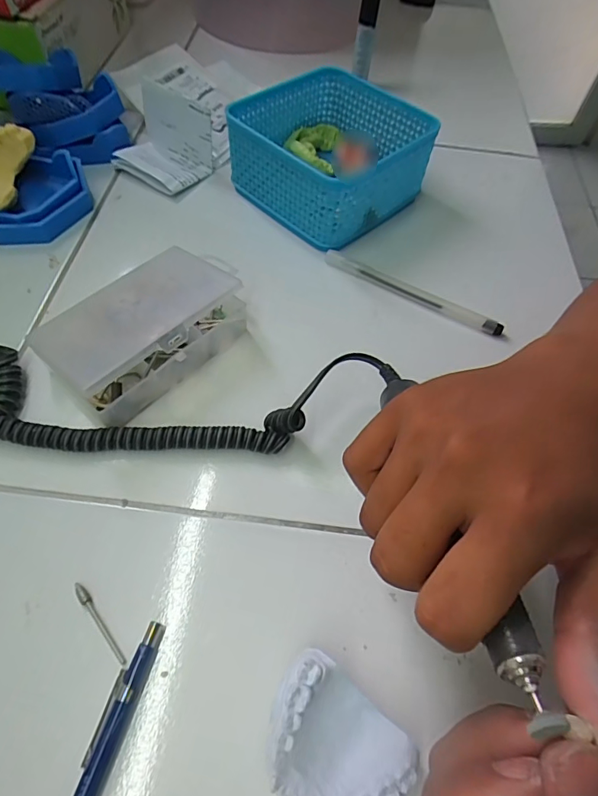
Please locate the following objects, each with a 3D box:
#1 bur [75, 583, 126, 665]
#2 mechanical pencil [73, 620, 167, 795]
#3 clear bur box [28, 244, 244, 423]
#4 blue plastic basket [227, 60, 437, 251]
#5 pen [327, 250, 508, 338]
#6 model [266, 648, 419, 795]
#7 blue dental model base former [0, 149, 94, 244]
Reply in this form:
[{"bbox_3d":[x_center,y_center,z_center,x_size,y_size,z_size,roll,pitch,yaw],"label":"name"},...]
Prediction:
[{"bbox_3d":[-0.096,0.109,0.221,0.005,0.004,0.045,-38,69,-23],"label":"bur"},{"bbox_3d":[-0.088,0.163,0.185,0.013,0.012,0.133,16,59,7],"label":"mechanical pencil"},{"bbox_3d":[-0.097,-0.046,0.289,0.073,0.044,0.118,40,64,20],"label":"clear bur box"},{"bbox_3d":[0.026,-0.204,0.384,0.130,0.066,0.130,-38,67,-23],"label":"blue plastic basket"},{"bbox_3d":[0.083,-0.079,0.344,0.141,0.013,0.011,27,60,13],"label":"pen"},{"bbox_3d":[0.013,0.148,0.195,0.060,0.025,0.049,38,63,19],"label":"model"},{"bbox_3d":[-0.213,-0.155,0.355,0.095,0.031,0.068,-30,64,-20],"label":"blue dental model base former"}]

